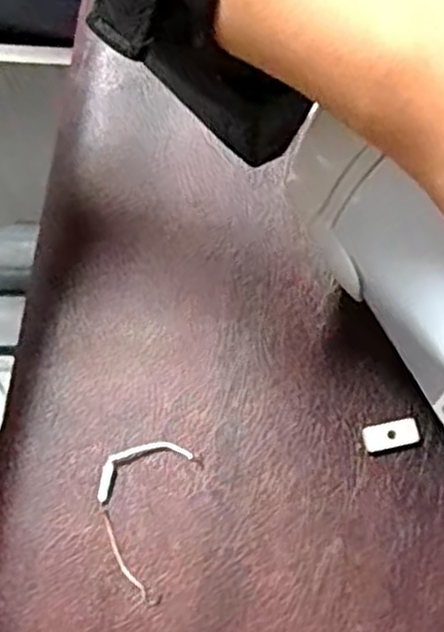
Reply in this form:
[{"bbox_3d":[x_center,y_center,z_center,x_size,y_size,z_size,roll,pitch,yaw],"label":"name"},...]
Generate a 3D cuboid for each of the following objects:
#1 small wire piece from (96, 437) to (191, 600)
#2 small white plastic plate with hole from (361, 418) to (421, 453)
[{"bbox_3d":[-0.042,0.091,0.376,0.038,0.005,0.069,18,75,5],"label":"small wire piece"},{"bbox_3d":[0.081,0.058,0.385,0.026,0.007,0.013,-15,75,-4],"label":"small white plastic plate with hole"}]

